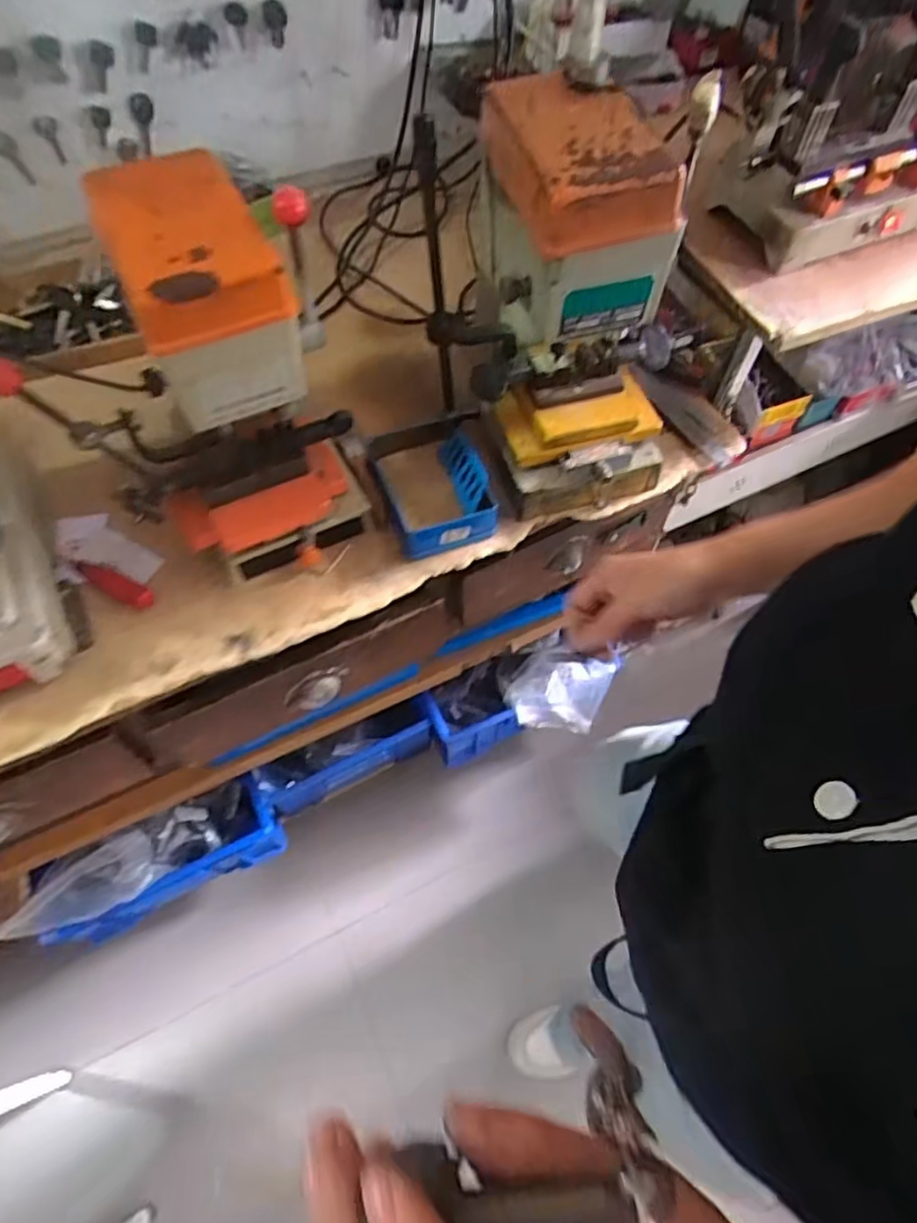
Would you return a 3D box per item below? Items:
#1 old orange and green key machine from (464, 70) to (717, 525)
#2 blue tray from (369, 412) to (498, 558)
[{"bbox_3d":[0.114,-0.279,0.652,0.196,0.313,0.211,-8,61,-6],"label":"old orange and green key machine"},{"bbox_3d":[-0.023,-0.138,0.729,0.124,0.052,0.148,-16,62,-10],"label":"blue tray"}]

